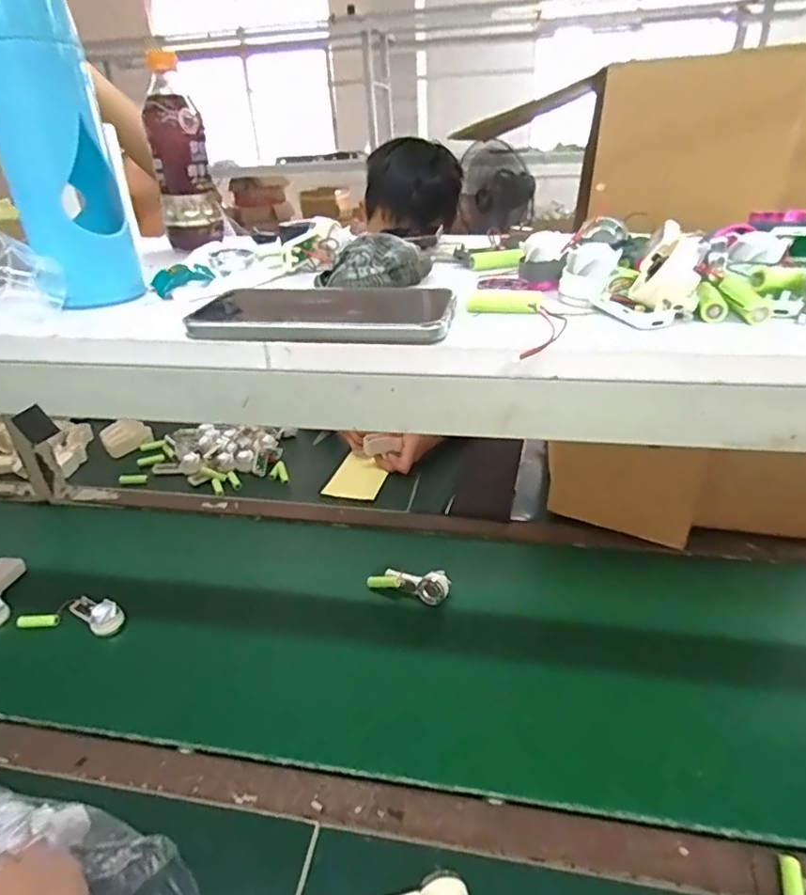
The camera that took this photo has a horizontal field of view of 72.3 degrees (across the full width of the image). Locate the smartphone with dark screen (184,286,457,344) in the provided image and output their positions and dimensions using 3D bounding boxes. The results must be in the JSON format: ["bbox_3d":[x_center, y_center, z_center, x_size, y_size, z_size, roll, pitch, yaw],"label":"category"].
[{"bbox_3d":[-0.049,-0.089,0.357,0.163,0.014,0.080,4,31,10],"label":"smartphone with dark screen"}]

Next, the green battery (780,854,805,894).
[{"bbox_3d":[0.315,0.360,0.445,0.014,0.013,0.053,11,33,21],"label":"green battery"}]

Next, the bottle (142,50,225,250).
[{"bbox_3d":[-0.229,-0.300,0.569,0.056,0.170,0.043,-10,31,-13],"label":"bottle"}]

